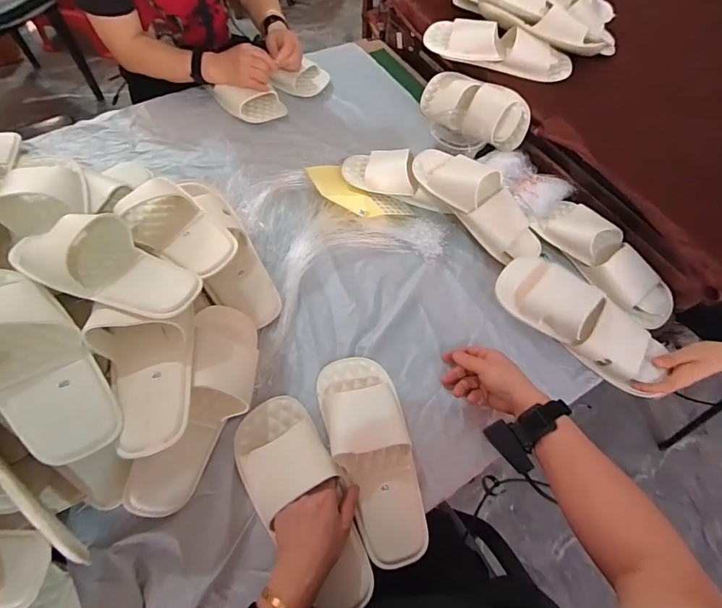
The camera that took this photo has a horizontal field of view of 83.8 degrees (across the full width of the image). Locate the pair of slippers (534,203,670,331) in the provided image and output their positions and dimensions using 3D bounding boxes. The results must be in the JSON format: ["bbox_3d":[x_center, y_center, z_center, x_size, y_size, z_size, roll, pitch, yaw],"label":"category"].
[{"bbox_3d":[0.444,-0.080,0.719,0.113,0.068,0.274,-35,69,-20],"label":"pair of slippers"}]

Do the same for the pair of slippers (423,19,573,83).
[{"bbox_3d":[0.291,-0.542,0.837,0.305,0.074,0.088,10,61,2],"label":"pair of slippers"}]

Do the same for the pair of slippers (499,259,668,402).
[{"bbox_3d":[0.338,0.018,0.632,0.254,0.082,0.093,33,65,14],"label":"pair of slippers"}]

